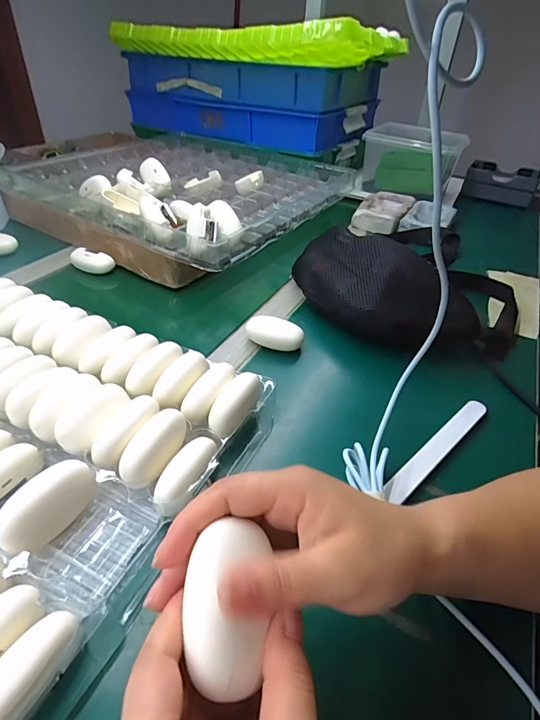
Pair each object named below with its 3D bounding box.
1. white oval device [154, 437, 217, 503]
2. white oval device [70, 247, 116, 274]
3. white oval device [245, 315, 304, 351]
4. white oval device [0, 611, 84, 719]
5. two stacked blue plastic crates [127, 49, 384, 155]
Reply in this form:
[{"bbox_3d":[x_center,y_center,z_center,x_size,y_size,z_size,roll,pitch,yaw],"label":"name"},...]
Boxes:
[{"bbox_3d":[-0.065,0.091,0.325,0.025,0.022,0.065,22,42,21],"label":"white oval device"},{"bbox_3d":[-0.261,-0.146,0.601,0.062,0.031,0.015,10,39,7],"label":"white oval device"},{"bbox_3d":[0.006,-0.029,0.484,0.068,0.028,0.035,13,39,11],"label":"white oval device"},{"bbox_3d":[-0.131,0.173,0.220,0.030,0.023,0.066,15,40,13],"label":"white oval device"},{"bbox_3d":[-0.044,-0.621,0.987,0.538,0.165,0.320,20,42,21],"label":"two stacked blue plastic crates"}]

